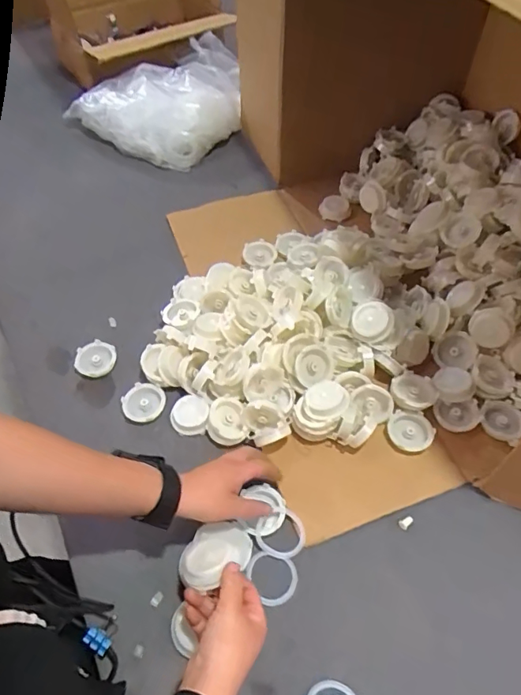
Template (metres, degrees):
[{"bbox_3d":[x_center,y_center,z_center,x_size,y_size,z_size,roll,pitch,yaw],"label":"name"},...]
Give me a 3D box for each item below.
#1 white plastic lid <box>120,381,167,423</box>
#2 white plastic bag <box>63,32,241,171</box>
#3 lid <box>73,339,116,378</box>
[{"bbox_3d":[-0.160,0.076,0.681,0.054,0.009,0.056,7,62,-14],"label":"white plastic lid"},{"bbox_3d":[-0.186,-0.531,1.067,0.340,0.101,0.281,-34,59,-21],"label":"white plastic bag"},{"bbox_3d":[-0.243,0.017,0.727,0.054,0.008,0.054,6,68,-15],"label":"lid"}]

